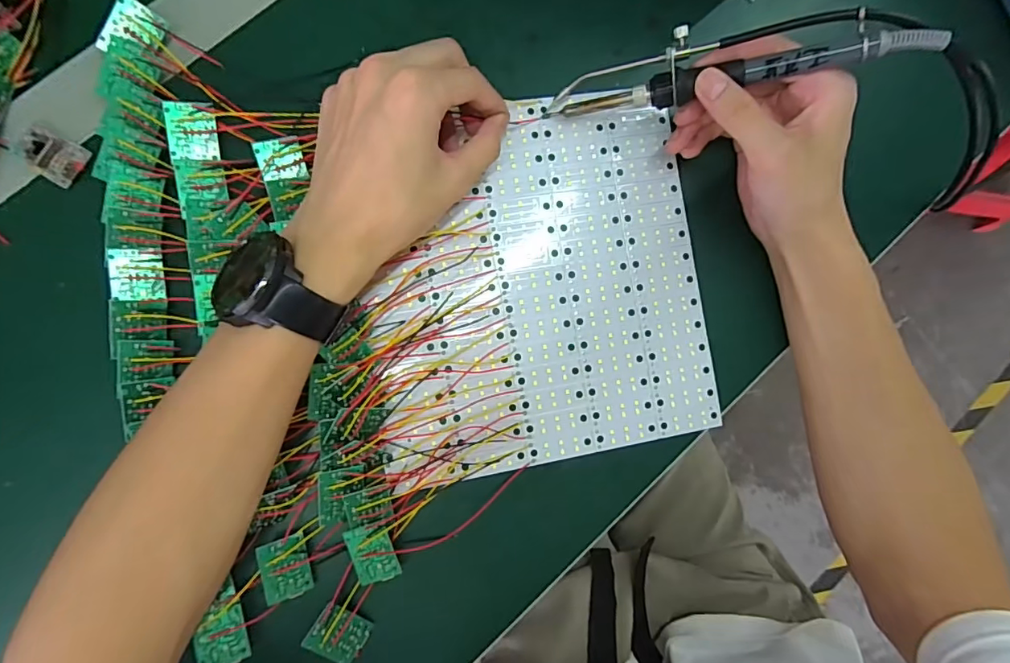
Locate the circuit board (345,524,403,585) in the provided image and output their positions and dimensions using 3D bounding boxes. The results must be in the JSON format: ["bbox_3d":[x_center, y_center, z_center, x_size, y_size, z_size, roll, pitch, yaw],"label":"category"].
[{"bbox_3d":[-0.079,0.134,0.301,0.026,0.004,0.035,-16,90,-8],"label":"circuit board"}]

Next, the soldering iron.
[{"bbox_3d":[0.127,-0.157,0.292,0.208,0.020,0.035,-3,88,18],"label":"soldering iron"}]

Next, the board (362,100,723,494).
[{"bbox_3d":[0.022,-0.028,0.330,0.218,0.006,0.223,-9,89,-8],"label":"board"}]

